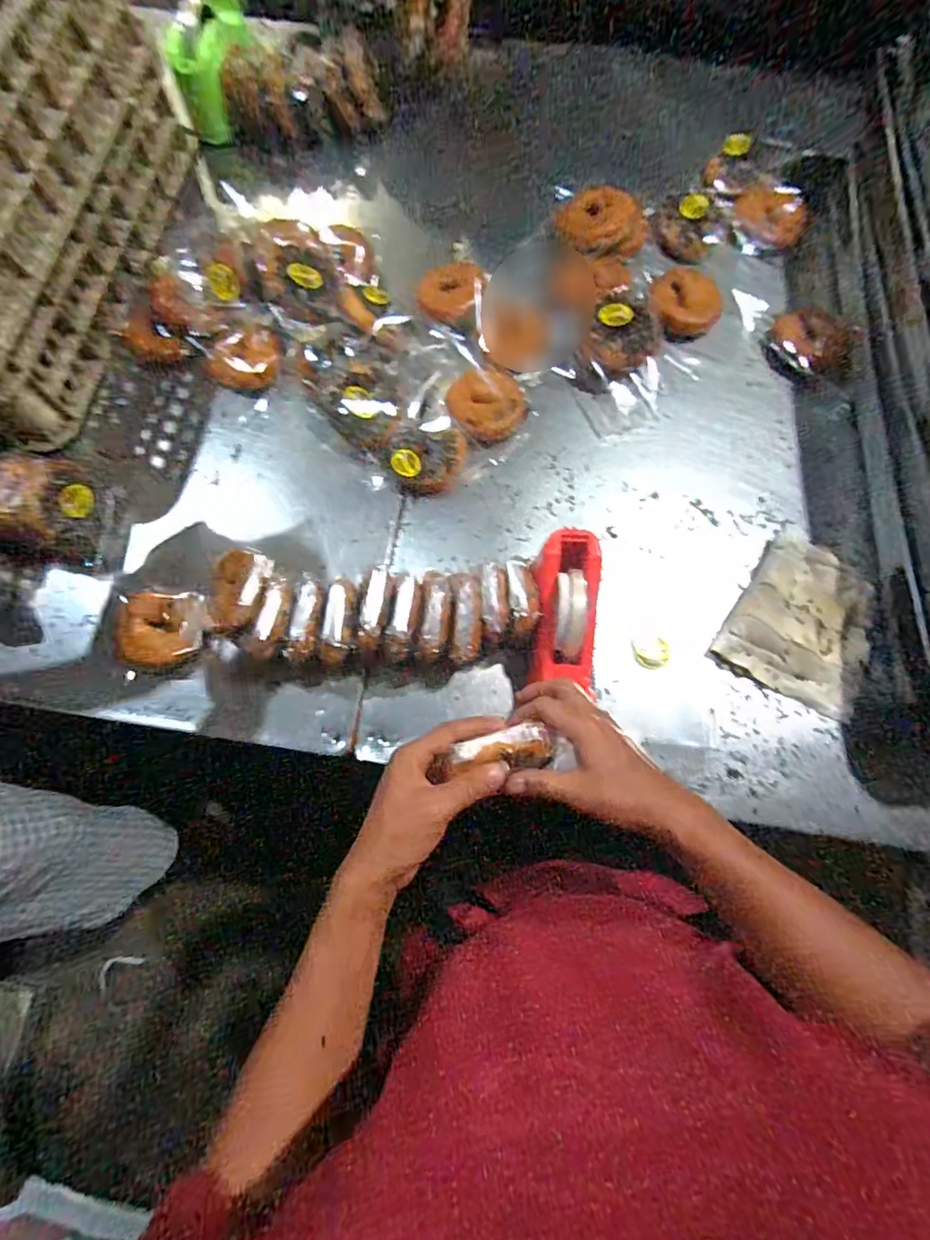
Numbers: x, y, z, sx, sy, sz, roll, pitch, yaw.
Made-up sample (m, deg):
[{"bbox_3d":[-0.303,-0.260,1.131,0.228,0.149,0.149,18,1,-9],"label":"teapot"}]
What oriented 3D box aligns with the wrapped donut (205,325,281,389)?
[{"bbox_3d":[-0.299,-0.351,0.743,0.100,0.028,0.078,-6,73,-3],"label":"wrapped donut"}]

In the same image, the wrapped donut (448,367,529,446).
[{"bbox_3d":[0.033,-0.281,0.720,0.091,0.042,0.093,0,73,-1],"label":"wrapped donut"}]

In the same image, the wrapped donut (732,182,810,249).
[{"bbox_3d":[0.458,-0.609,0.825,0.110,0.029,0.077,32,75,9],"label":"wrapped donut"}]

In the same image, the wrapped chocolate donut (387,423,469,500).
[{"bbox_3d":[-0.048,-0.212,0.715,0.103,0.045,0.088,-15,76,-3],"label":"wrapped chocolate donut"}]

